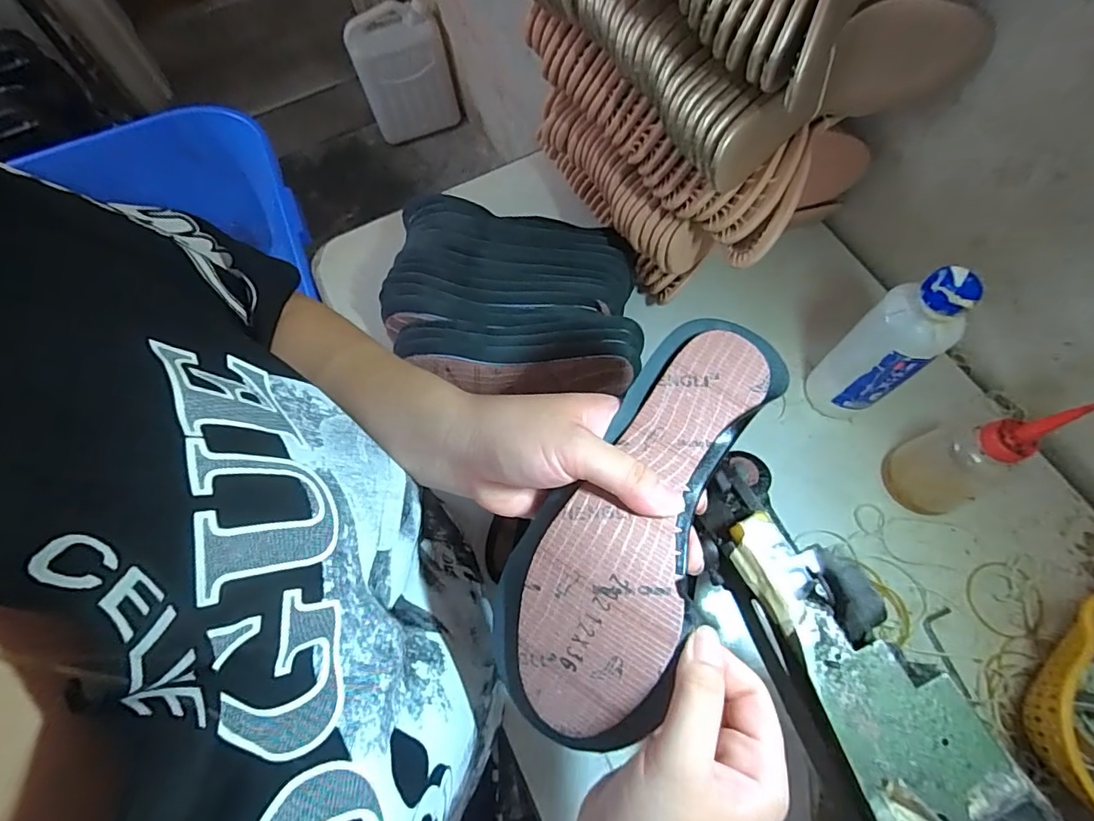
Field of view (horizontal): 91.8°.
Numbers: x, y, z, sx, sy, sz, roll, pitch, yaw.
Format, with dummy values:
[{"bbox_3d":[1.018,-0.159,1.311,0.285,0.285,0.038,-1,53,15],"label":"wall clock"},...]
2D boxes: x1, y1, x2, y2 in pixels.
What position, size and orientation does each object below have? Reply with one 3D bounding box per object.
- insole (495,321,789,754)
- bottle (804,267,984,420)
[{"bbox_3d":[0.049,0.053,0.280,0.087,0.043,0.232,25,78,12],"label":"insole"},{"bbox_3d":[0.264,-0.044,0.424,0.053,0.176,0.042,22,69,11],"label":"bottle"}]

